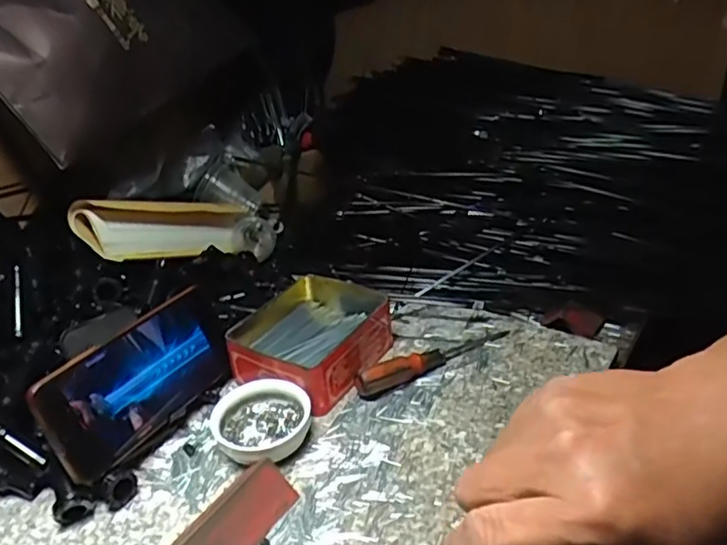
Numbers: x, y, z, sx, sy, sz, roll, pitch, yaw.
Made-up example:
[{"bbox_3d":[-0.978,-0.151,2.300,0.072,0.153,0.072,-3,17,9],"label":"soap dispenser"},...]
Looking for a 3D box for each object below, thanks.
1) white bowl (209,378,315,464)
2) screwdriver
[{"bbox_3d":[-0.075,0.112,0.454,0.071,0.023,0.076,-5,29,3],"label":"white bowl"},{"bbox_3d":[0.063,0.069,0.517,0.150,0.020,0.015,-20,32,-24],"label":"screwdriver"}]

